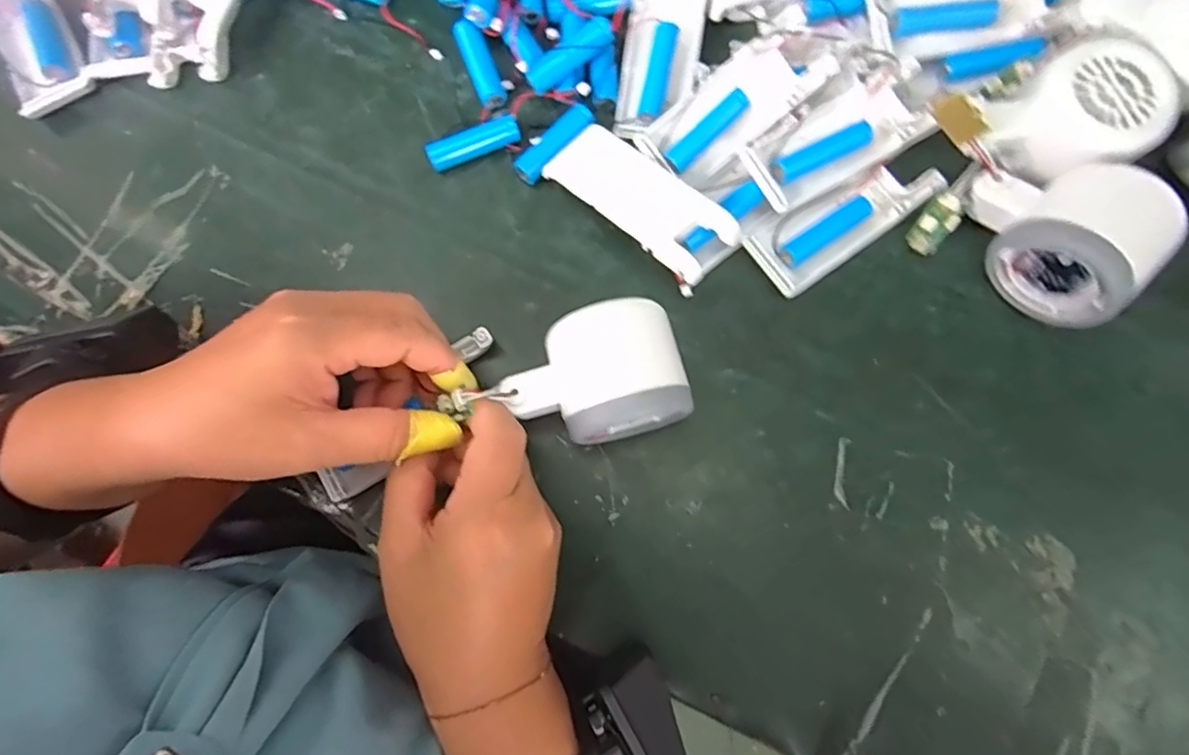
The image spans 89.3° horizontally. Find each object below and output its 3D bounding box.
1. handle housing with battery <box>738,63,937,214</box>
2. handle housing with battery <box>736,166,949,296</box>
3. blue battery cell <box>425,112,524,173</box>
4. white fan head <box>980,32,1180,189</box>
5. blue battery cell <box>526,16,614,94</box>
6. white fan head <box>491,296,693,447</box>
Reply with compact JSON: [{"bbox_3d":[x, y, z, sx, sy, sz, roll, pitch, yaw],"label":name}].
[{"bbox_3d":[0.124,-0.124,0.311,0.092,0.015,0.041,-30,80,-3],"label":"handle housing with battery"},{"bbox_3d":[0.131,-0.084,0.315,0.101,0.011,0.038,-34,80,-4],"label":"handle housing with battery"},{"bbox_3d":[-0.066,-0.129,0.331,0.051,0.014,0.013,-22,80,-1],"label":"blue battery cell"},{"bbox_3d":[0.234,-0.125,0.290,0.067,0.040,0.055,-31,80,-3],"label":"white fan head"},{"bbox_3d":[-0.013,-0.173,0.322,0.051,0.012,0.011,-33,81,8],"label":"blue battery cell"},{"bbox_3d":[-0.001,0.002,0.281,0.080,0.057,0.056,-18,80,-1],"label":"white fan head"}]

